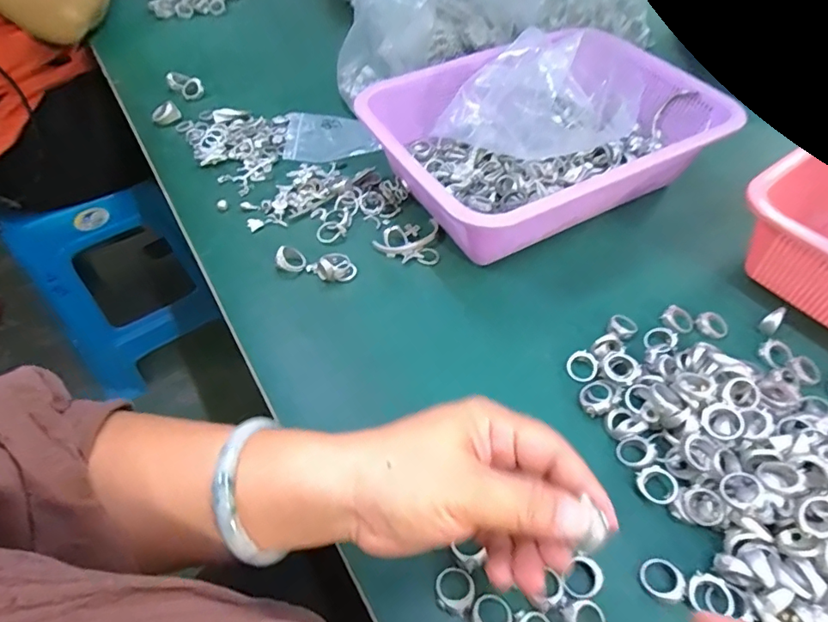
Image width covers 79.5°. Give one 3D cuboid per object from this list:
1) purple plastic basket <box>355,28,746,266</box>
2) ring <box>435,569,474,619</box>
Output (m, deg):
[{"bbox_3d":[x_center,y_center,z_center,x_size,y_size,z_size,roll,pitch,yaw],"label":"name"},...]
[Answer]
[{"bbox_3d":[0.118,-0.160,0.473,0.285,0.081,0.216,-23,55,-15],"label":"purple plastic basket"},{"bbox_3d":[0.023,0.154,0.276,0.021,0.004,0.023,-1,52,1],"label":"ring"}]

